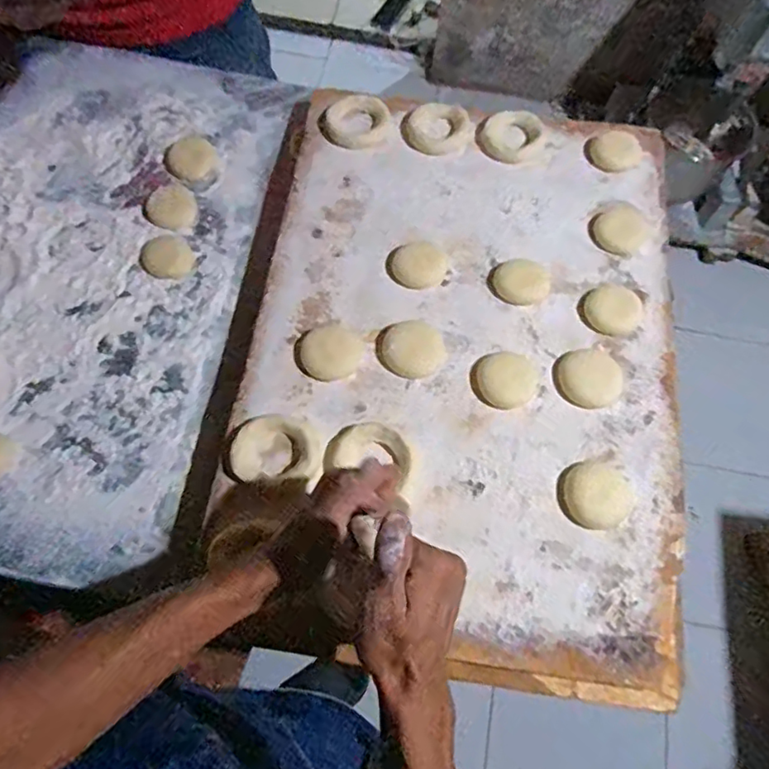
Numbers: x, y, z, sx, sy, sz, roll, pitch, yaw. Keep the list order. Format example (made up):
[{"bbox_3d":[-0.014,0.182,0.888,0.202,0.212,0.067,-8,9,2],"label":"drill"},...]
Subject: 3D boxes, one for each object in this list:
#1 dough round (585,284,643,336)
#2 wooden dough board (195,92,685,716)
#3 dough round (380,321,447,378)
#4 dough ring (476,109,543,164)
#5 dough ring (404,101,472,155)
[{"bbox_3d":[0.233,-0.077,0.583,0.051,0.010,0.053,1,69,-2],"label":"dough round"},{"bbox_3d":[0.076,-0.048,0.568,0.418,0.028,0.598,9,69,1],"label":"wooden dough board"},{"bbox_3d":[0.029,-0.036,0.553,0.058,0.010,0.058,1,69,-2],"label":"dough round"},{"bbox_3d":[0.145,-0.292,0.666,0.064,0.012,0.073,39,73,12],"label":"dough ring"},{"bbox_3d":[0.065,-0.297,0.661,0.070,0.014,0.084,36,72,11],"label":"dough ring"}]

